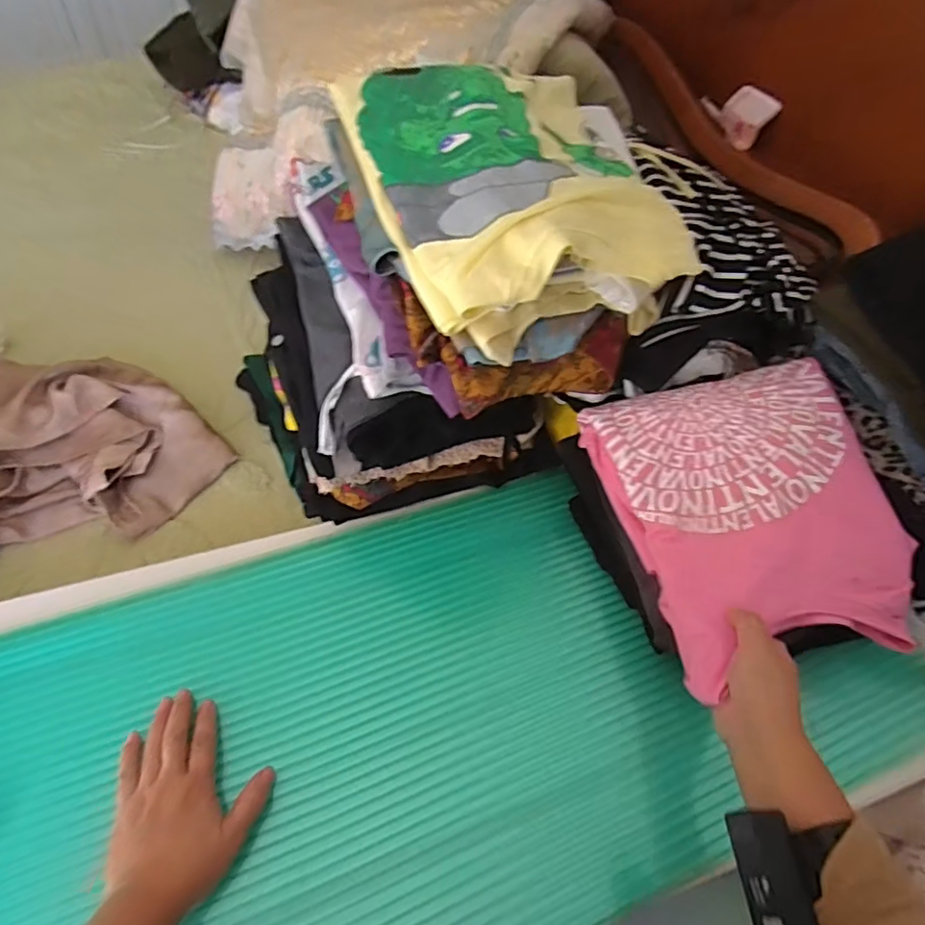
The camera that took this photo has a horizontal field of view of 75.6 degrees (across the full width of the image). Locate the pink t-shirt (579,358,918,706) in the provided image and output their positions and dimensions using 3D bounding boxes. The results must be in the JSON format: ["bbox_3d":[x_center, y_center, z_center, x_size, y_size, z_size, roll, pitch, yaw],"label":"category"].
[{"bbox_3d":[0.277,0.039,0.572,0.233,0.094,0.279,-10,52,-12],"label":"pink t-shirt"}]

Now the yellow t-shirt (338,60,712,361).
[{"bbox_3d":[0.047,-0.256,0.564,0.255,0.113,0.318,-14,53,-16],"label":"yellow t-shirt"}]

